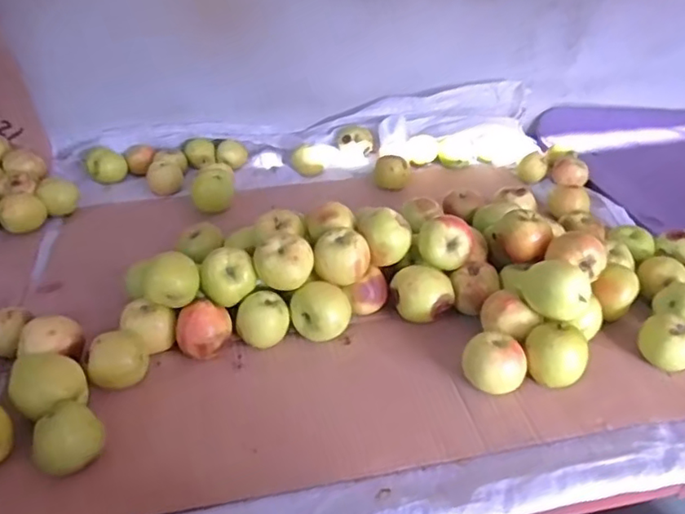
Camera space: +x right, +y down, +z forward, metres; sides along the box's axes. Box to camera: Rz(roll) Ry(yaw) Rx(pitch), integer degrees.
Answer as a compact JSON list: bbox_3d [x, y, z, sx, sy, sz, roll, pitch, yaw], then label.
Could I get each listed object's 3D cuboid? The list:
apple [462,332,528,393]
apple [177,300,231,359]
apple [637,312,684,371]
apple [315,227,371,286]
[{"bbox_3d":[0.155,0.113,0.599,0.062,0.053,0.049,11,37,16],"label":"apple"},{"bbox_3d":[-0.151,0.082,0.639,0.057,0.057,0.047,-10,36,-12],"label":"apple"},{"bbox_3d":[0.364,0.089,0.648,0.062,0.051,0.067,21,40,28],"label":"apple"},{"bbox_3d":[0.001,-0.002,0.673,0.061,0.047,0.049,0,34,-1],"label":"apple"}]

